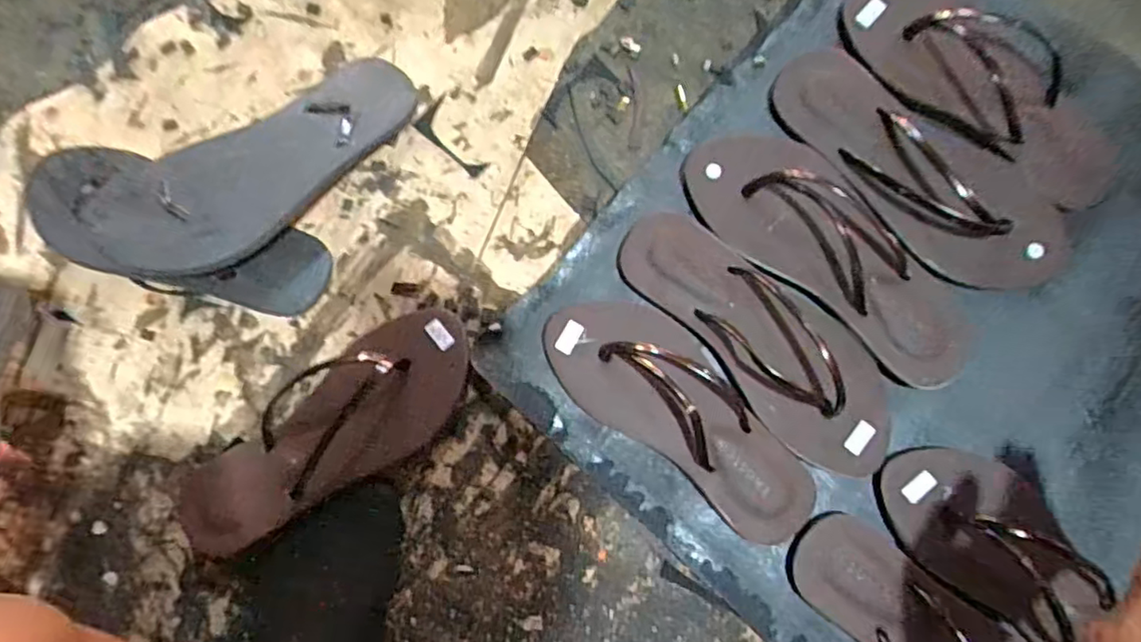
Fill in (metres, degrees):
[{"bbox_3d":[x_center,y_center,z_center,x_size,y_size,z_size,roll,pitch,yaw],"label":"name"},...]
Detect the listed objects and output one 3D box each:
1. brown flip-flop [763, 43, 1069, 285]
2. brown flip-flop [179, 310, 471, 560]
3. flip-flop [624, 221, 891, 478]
[{"bbox_3d":[0.276,-0.122,0.494,0.255,0.031,0.093,44,89,6],"label":"brown flip-flop"},{"bbox_3d":[-0.194,0.093,0.492,0.266,0.047,0.096,-35,84,0],"label":"brown flip-flop"},{"bbox_3d":[0.148,0.010,0.488,0.087,0.030,0.252,-43,84,-1],"label":"flip-flop"}]

